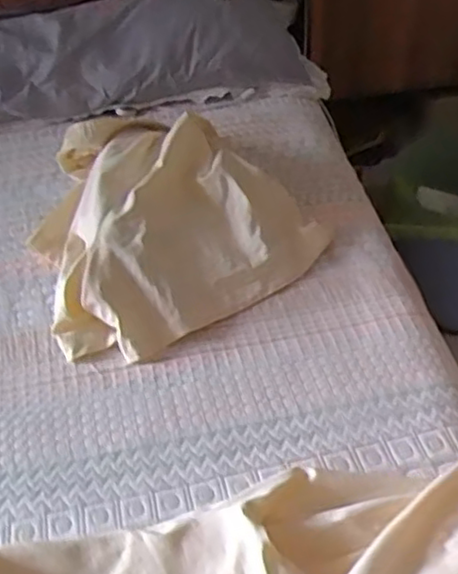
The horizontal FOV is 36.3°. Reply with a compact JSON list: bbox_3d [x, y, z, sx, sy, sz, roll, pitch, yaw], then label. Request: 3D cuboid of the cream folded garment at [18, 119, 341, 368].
[{"bbox_3d":[-0.079,-0.074,0.660,0.267,0.069,0.268,-28,49,-25],"label":"cream folded garment"}]

